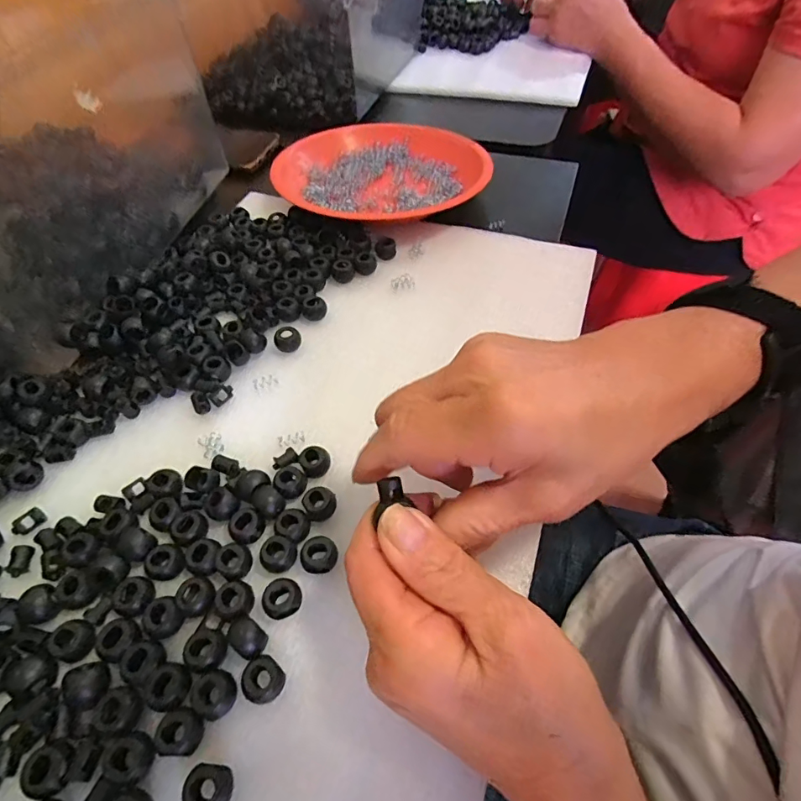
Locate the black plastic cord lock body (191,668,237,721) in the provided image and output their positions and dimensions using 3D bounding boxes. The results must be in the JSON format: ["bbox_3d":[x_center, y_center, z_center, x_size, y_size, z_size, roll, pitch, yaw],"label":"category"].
[{"bbox_3d":[-0.078,0.120,0.194,0.018,0.008,0.016,27,59,21],"label":"black plastic cord lock body"}]

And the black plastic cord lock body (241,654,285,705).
[{"bbox_3d":[-0.058,0.117,0.197,0.017,0.010,0.015,36,62,26],"label":"black plastic cord lock body"}]

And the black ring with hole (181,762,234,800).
[{"bbox_3d":[-0.073,0.148,0.178,0.016,0.009,0.016,-1,53,2],"label":"black ring with hole"}]

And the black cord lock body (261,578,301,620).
[{"bbox_3d":[-0.054,0.092,0.218,0.017,0.010,0.016,-1,53,2],"label":"black cord lock body"}]

